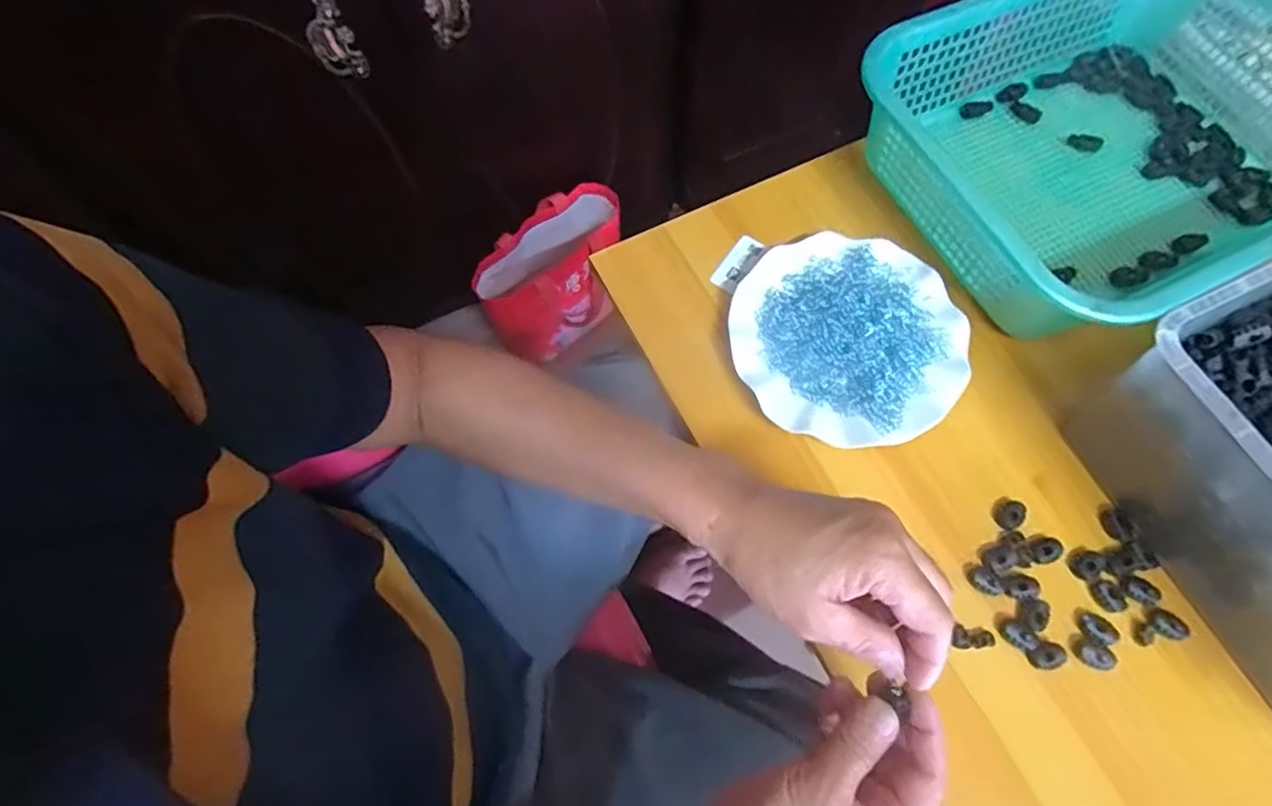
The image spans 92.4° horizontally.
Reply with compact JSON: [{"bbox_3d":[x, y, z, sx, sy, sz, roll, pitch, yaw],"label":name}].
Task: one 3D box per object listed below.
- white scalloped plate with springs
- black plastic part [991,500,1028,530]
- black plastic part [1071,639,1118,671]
[{"bbox_3d":[0.169,-0.052,0.492,0.179,0.025,0.179,0,69,0],"label":"white scalloped plate with springs"},{"bbox_3d":[0.277,0.082,0.449,0.021,0.007,0.021,-18,70,-7],"label":"black plastic part"},{"bbox_3d":[0.311,0.171,0.413,0.025,0.007,0.016,21,70,8],"label":"black plastic part"}]

